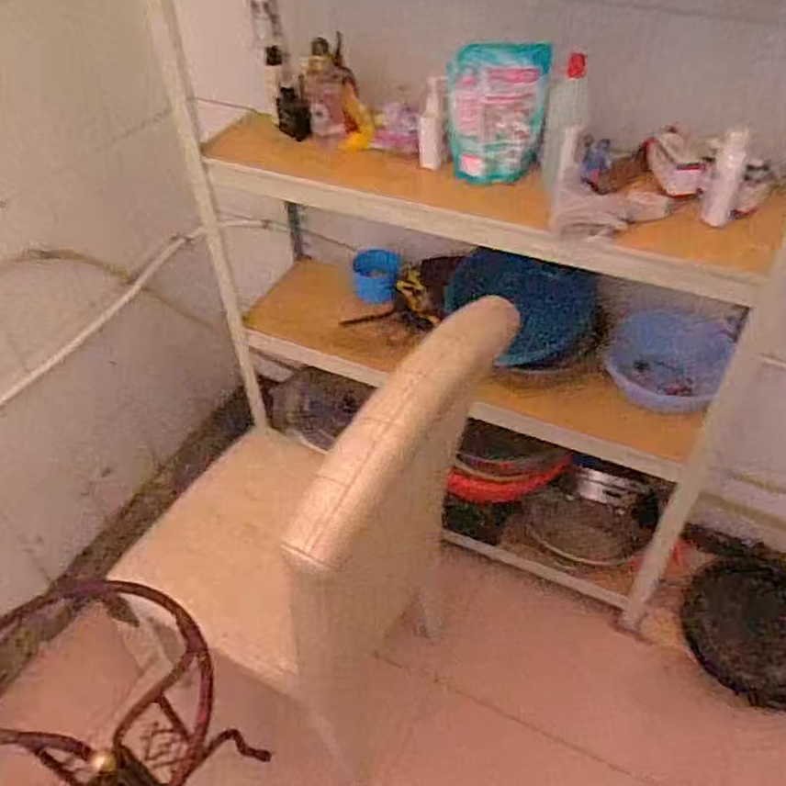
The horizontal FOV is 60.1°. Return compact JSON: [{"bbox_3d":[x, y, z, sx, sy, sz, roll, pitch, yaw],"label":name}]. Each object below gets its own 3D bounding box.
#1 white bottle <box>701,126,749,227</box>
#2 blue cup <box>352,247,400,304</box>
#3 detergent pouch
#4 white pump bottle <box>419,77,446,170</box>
[{"bbox_3d":[0.471,-0.303,0.958,0.034,0.131,0.038,2,45,3],"label":"white bottle"},{"bbox_3d":[-0.037,-0.257,1.501,0.100,0.102,0.099,-1,45,-1],"label":"blue cup"},{"bbox_3d":[0.157,-0.421,1.035,0.148,0.191,0.047,5,45,6],"label":"detergent pouch"},{"bbox_3d":[0.061,-0.431,1.090,0.036,0.141,0.031,2,45,3],"label":"white pump bottle"}]

